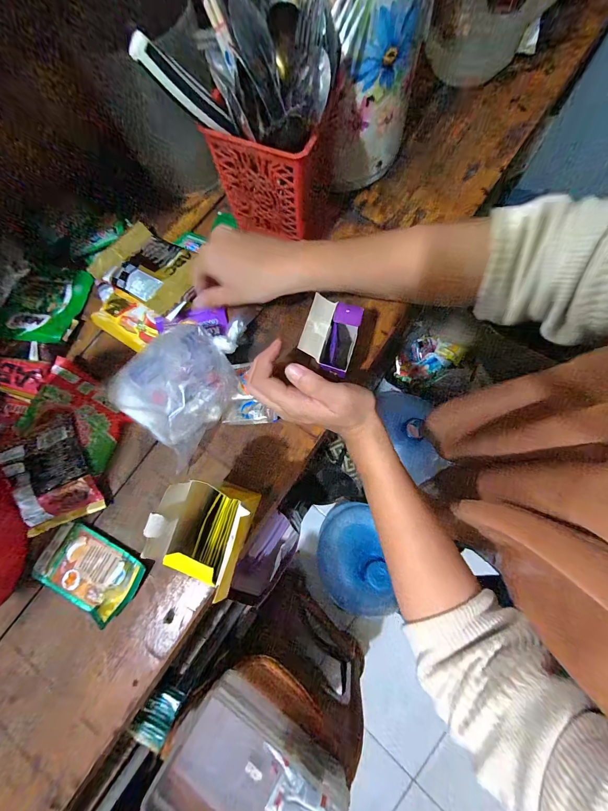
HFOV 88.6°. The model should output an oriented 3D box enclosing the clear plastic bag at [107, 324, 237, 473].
[{"bbox_3d":[-0.130,-0.020,0.316,0.113,0.056,0.115,43,82,8],"label":"clear plastic bag"}]

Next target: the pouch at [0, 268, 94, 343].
[{"bbox_3d":[-0.312,-0.123,0.374,0.081,0.019,0.102,10,78,2],"label":"pouch"}]

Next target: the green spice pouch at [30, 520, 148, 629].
[{"bbox_3d":[-0.211,0.162,0.303,0.101,0.008,0.062,27,80,5],"label":"green spice pouch"}]

